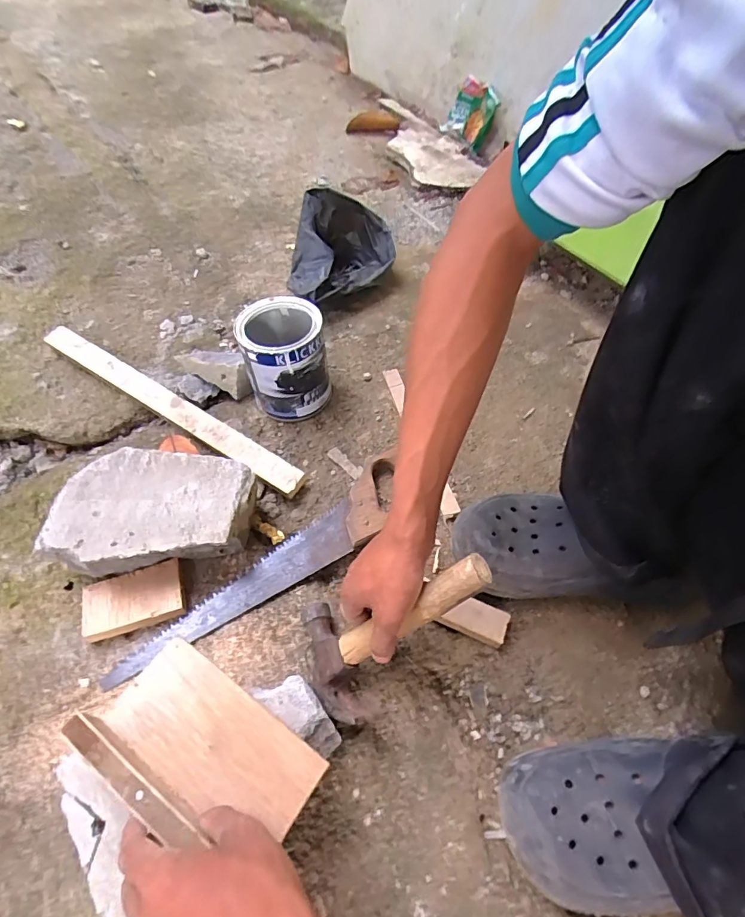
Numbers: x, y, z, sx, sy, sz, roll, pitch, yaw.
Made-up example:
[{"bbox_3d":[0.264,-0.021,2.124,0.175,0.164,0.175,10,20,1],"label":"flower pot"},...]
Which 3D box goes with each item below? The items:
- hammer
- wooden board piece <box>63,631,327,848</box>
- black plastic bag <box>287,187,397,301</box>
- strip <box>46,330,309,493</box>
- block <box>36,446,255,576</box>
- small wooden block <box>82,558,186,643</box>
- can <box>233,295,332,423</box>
[{"bbox_3d":[0.019,0.152,0.425,0.034,0.210,0.112,17,43,-45],"label":"hammer"},{"bbox_3d":[-0.133,0.222,0.360,0.171,0.039,0.095,32,61,17],"label":"wooden board piece"},{"bbox_3d":[-0.049,-0.342,0.801,0.156,0.121,0.176,6,57,1],"label":"black plastic bag"},{"bbox_3d":[-0.285,-0.077,0.653,0.456,0.015,0.037,30,64,17],"label":"strip"},{"bbox_3d":[-0.239,0.070,0.537,0.196,0.081,0.148,8,57,2],"label":"block"},{"bbox_3d":[-0.259,0.154,0.515,0.100,0.019,0.061,-16,59,-13],"label":"small wooden block"},{"bbox_3d":[-0.117,-0.134,0.649,0.109,0.130,0.112,1,57,-2],"label":"can"}]

